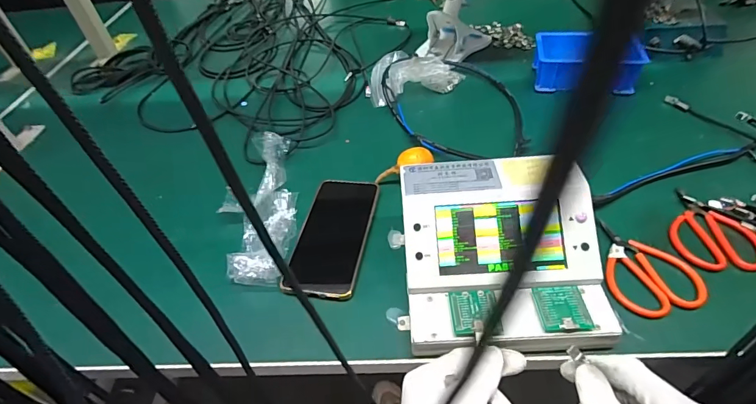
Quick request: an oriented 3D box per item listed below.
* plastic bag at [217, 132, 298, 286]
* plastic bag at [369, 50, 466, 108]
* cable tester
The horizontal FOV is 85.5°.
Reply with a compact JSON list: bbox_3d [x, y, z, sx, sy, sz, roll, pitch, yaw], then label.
[{"bbox_3d":[-0.137,-0.003,0.473,0.080,0.040,0.218,-9,45,-3],"label":"plastic bag"},{"bbox_3d":[0.062,-0.219,0.668,0.152,0.046,0.141,-2,45,4],"label":"plastic bag"},{"bbox_3d":[0.107,0.047,0.368,0.173,0.077,0.167,-2,45,5],"label":"cable tester"}]

